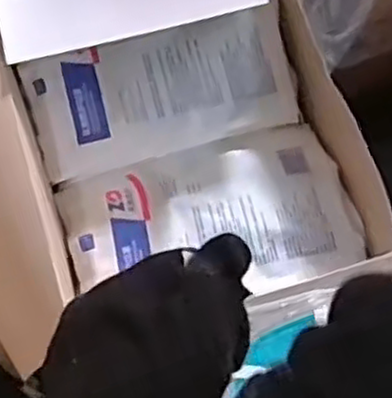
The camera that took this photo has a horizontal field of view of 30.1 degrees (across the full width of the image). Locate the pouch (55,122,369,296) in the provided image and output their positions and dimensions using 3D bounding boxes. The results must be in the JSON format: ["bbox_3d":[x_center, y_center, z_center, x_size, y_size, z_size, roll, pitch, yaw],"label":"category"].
[{"bbox_3d":[0.010,0.015,0.488,0.188,0.020,0.111,-15,72,-4],"label":"pouch"}]

